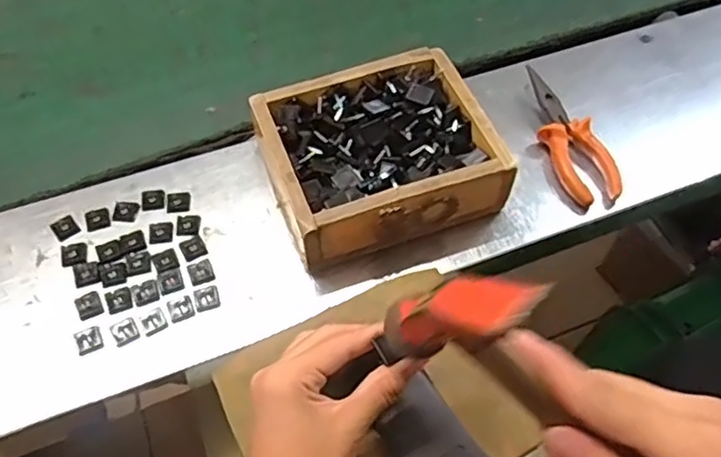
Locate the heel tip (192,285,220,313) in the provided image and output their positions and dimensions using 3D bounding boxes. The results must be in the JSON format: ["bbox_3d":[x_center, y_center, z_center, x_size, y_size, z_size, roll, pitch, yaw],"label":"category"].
[{"bbox_3d":[-0.120,0.055,0.480,0.019,0.004,0.019,-17,58,-12],"label":"heel tip"}]

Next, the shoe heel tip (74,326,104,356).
[{"bbox_3d":[-0.202,0.083,0.458,0.019,0.004,0.019,-23,60,-15],"label":"shoe heel tip"}]

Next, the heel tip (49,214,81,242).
[{"bbox_3d":[-0.245,-0.001,0.510,0.018,0.005,0.018,-34,63,-21],"label":"heel tip"}]

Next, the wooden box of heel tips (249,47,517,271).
[{"bbox_3d":[0.013,-0.063,0.518,0.182,0.057,0.160,-17,58,-11],"label":"wooden box of heel tips"}]

